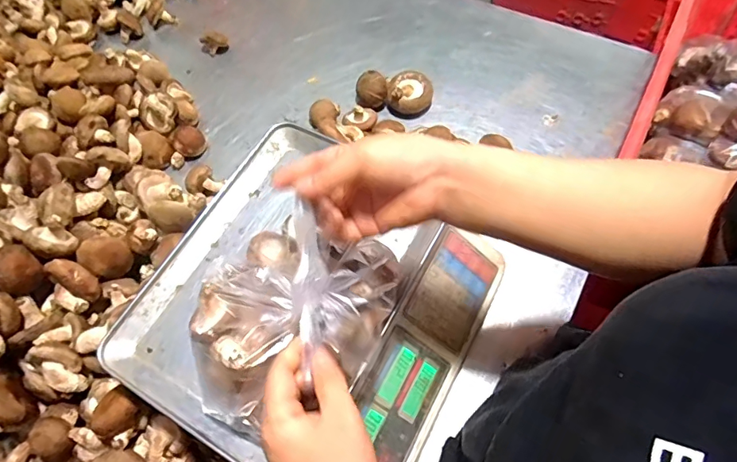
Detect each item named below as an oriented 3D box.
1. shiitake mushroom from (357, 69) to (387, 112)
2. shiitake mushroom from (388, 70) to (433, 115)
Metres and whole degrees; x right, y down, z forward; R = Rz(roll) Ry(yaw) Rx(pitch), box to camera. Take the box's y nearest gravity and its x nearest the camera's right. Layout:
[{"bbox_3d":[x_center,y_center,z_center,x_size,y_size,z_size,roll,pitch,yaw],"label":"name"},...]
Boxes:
[{"bbox_3d":[0.004,-0.212,0.691,0.045,0.044,0.049,-3,62,1],"label":"shiitake mushroom"},{"bbox_3d":[0.064,-0.211,0.693,0.067,0.037,0.072,2,62,4],"label":"shiitake mushroom"}]

